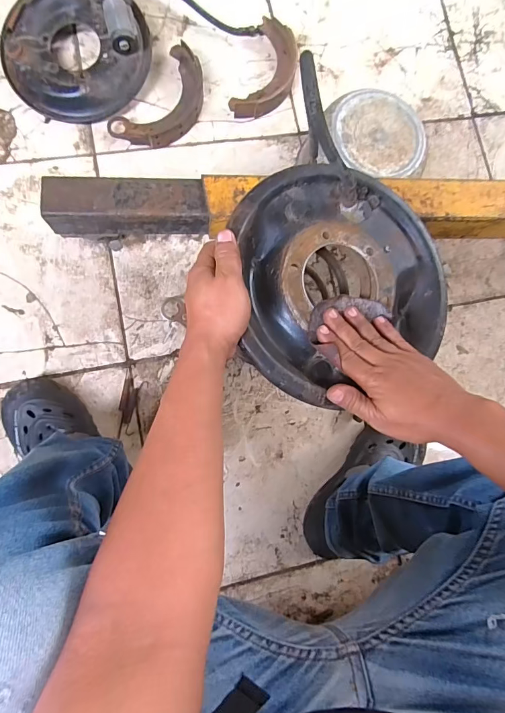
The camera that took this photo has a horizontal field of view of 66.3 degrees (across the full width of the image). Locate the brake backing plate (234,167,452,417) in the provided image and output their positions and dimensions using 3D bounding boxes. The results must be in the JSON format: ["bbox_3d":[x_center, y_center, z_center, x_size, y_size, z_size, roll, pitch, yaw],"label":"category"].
[{"bbox_3d":[0.094,-0.091,0.427,0.256,0.058,0.234,1,85,-7],"label":"brake backing plate"}]

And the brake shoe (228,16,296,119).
[{"bbox_3d":[0.035,-0.578,0.790,0.099,0.034,0.226,21,83,-5],"label":"brake shoe"}]

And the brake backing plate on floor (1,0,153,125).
[{"bbox_3d":[-0.330,-0.580,0.719,0.270,0.083,0.251,1,85,-7],"label":"brake backing plate on floor"}]

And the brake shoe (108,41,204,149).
[{"bbox_3d":[-0.168,-0.491,0.756,0.119,0.033,0.225,37,82,-2],"label":"brake shoe"}]

